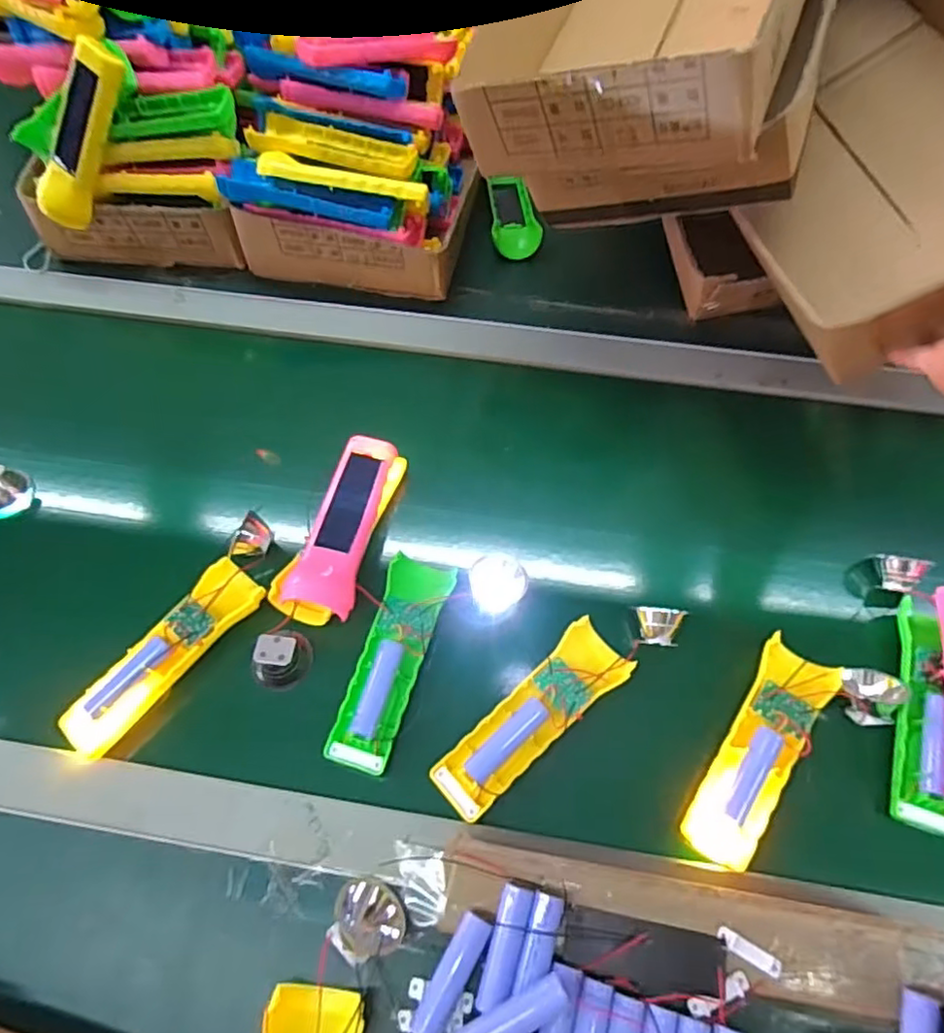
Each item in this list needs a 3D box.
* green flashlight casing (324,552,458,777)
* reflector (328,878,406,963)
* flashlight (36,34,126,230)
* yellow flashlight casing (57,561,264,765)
[{"bbox_3d":[-0.057,0.102,0.456,0.046,0.019,0.150,15,61,9],"label":"green flashlight casing"},{"bbox_3d":[-0.060,0.238,0.375,0.040,0.034,0.040,-1,60,1],"label":"reflector"},{"bbox_3d":[-0.353,-0.339,0.571,0.042,0.039,0.158,42,116,20],"label":"flashlight"},{"bbox_3d":[-0.219,0.100,0.458,0.047,0.029,0.155,33,66,19],"label":"yellow flashlight casing"}]

